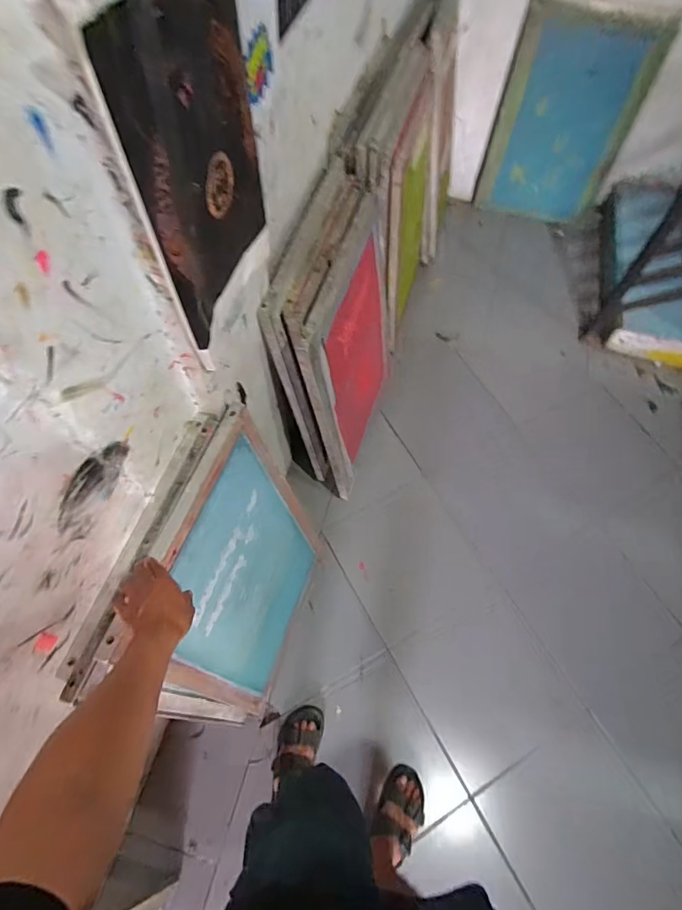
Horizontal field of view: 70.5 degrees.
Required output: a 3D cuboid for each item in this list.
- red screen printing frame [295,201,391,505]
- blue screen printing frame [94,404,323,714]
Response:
[{"bbox_3d":[0.054,-0.271,1.374,0.037,0.709,0.604,12,61,13],"label":"red screen printing frame"},{"bbox_3d":[-0.196,0.301,1.119,0.027,0.777,0.476,12,60,17],"label":"blue screen printing frame"}]

